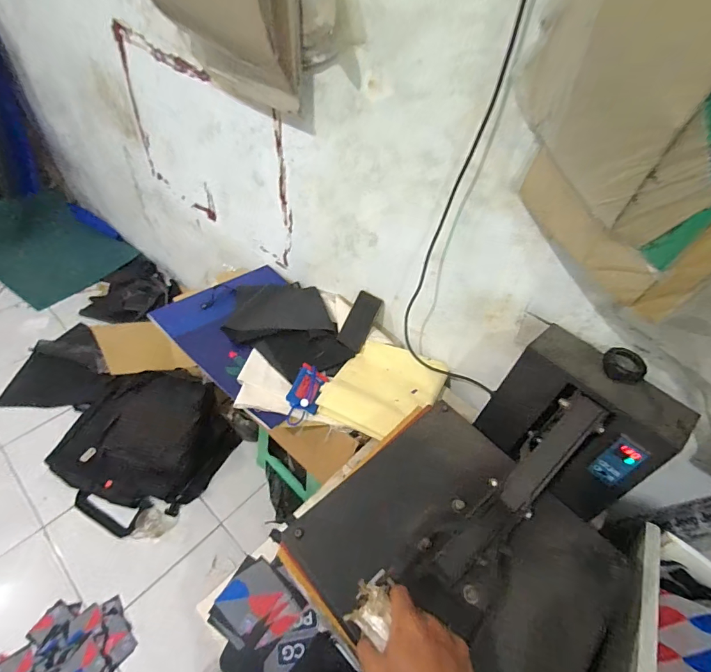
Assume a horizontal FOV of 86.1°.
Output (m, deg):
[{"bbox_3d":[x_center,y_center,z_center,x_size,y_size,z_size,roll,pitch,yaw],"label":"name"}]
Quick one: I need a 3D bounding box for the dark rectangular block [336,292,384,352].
[{"bbox_3d":[0.012,-0.042,1.065,0.075,0.157,0.020,26,5,18],"label":"dark rectangular block"}]

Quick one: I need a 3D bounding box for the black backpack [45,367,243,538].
[{"bbox_3d":[-0.787,0.379,1.417,0.581,0.128,0.550,24,49,16],"label":"black backpack"}]

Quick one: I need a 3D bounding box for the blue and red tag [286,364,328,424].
[{"bbox_3d":[-0.116,0.136,0.899,0.072,0.041,0.160,13,47,6],"label":"blue and red tag"}]

